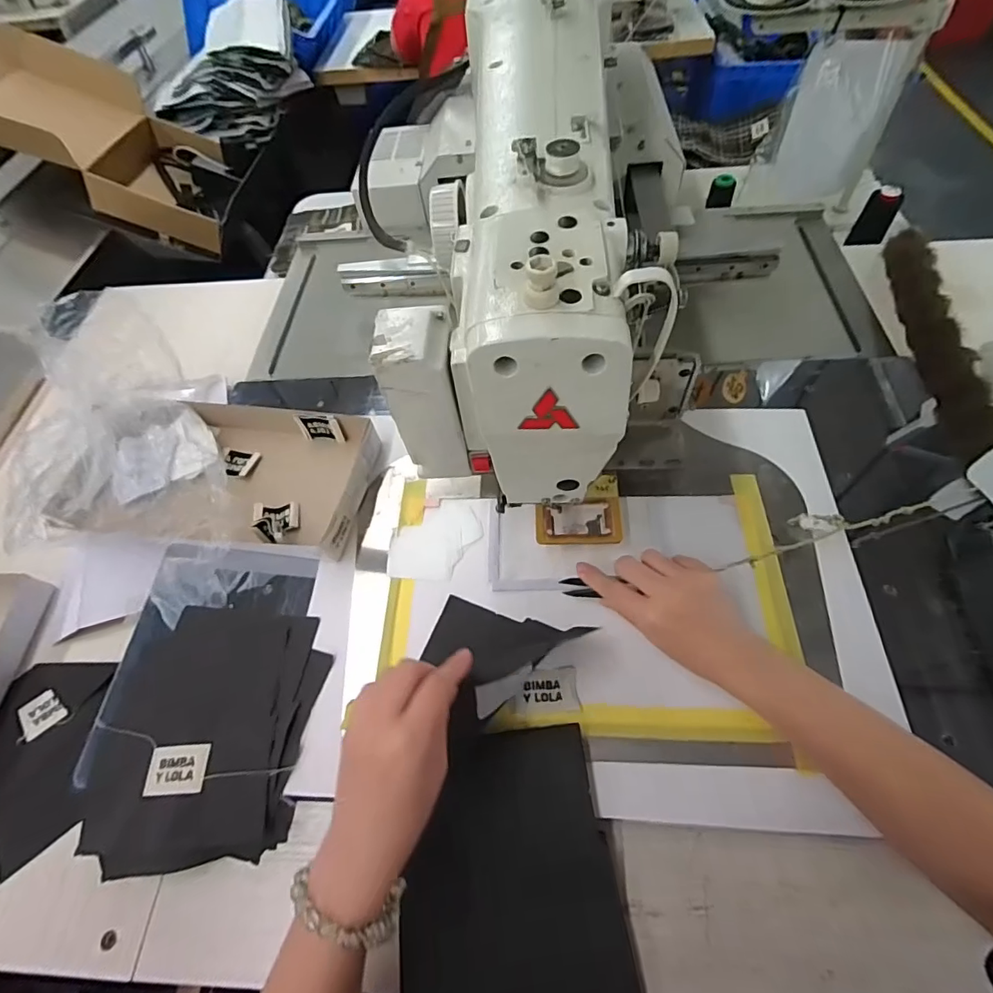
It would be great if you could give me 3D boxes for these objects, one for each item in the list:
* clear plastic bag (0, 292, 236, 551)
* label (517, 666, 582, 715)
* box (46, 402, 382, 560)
[{"bbox_3d":[-0.389,-0.054,0.515,0.173,0.135,0.274,-22,59,-9],"label":"clear plastic bag"},{"bbox_3d":[0.042,0.162,0.417,0.049,0.004,0.034,-5,61,-3],"label":"label"},{"bbox_3d":[-0.268,-0.029,0.539,0.266,0.043,0.193,3,59,6],"label":"box"}]

